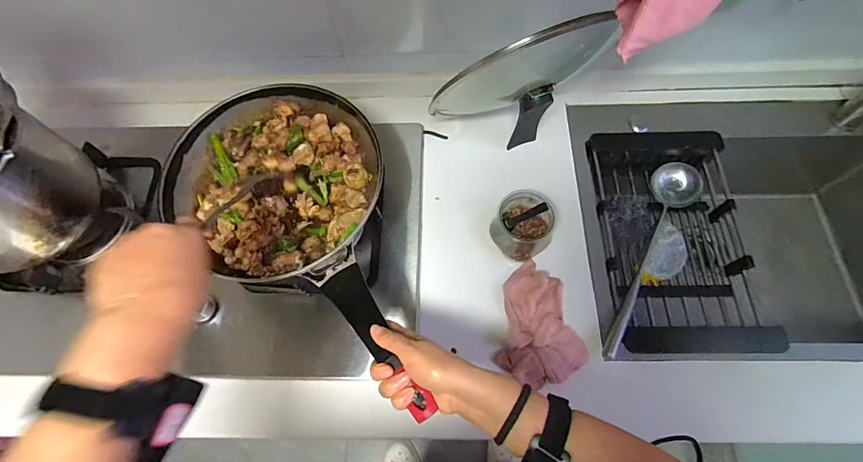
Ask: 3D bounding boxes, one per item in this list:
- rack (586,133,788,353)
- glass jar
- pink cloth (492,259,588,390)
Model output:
[{"bbox_3d":[0.402,0.007,0.717,0.248,0.092,0.401,1,68,3],"label":"rack"},{"bbox_3d":[0.139,-0.006,0.634,0.094,0.080,0.094,6,68,5],"label":"glass jar"},{"bbox_3d":[0.147,0.135,0.607,0.129,0.041,0.178,-14,68,-3],"label":"pink cloth"}]

